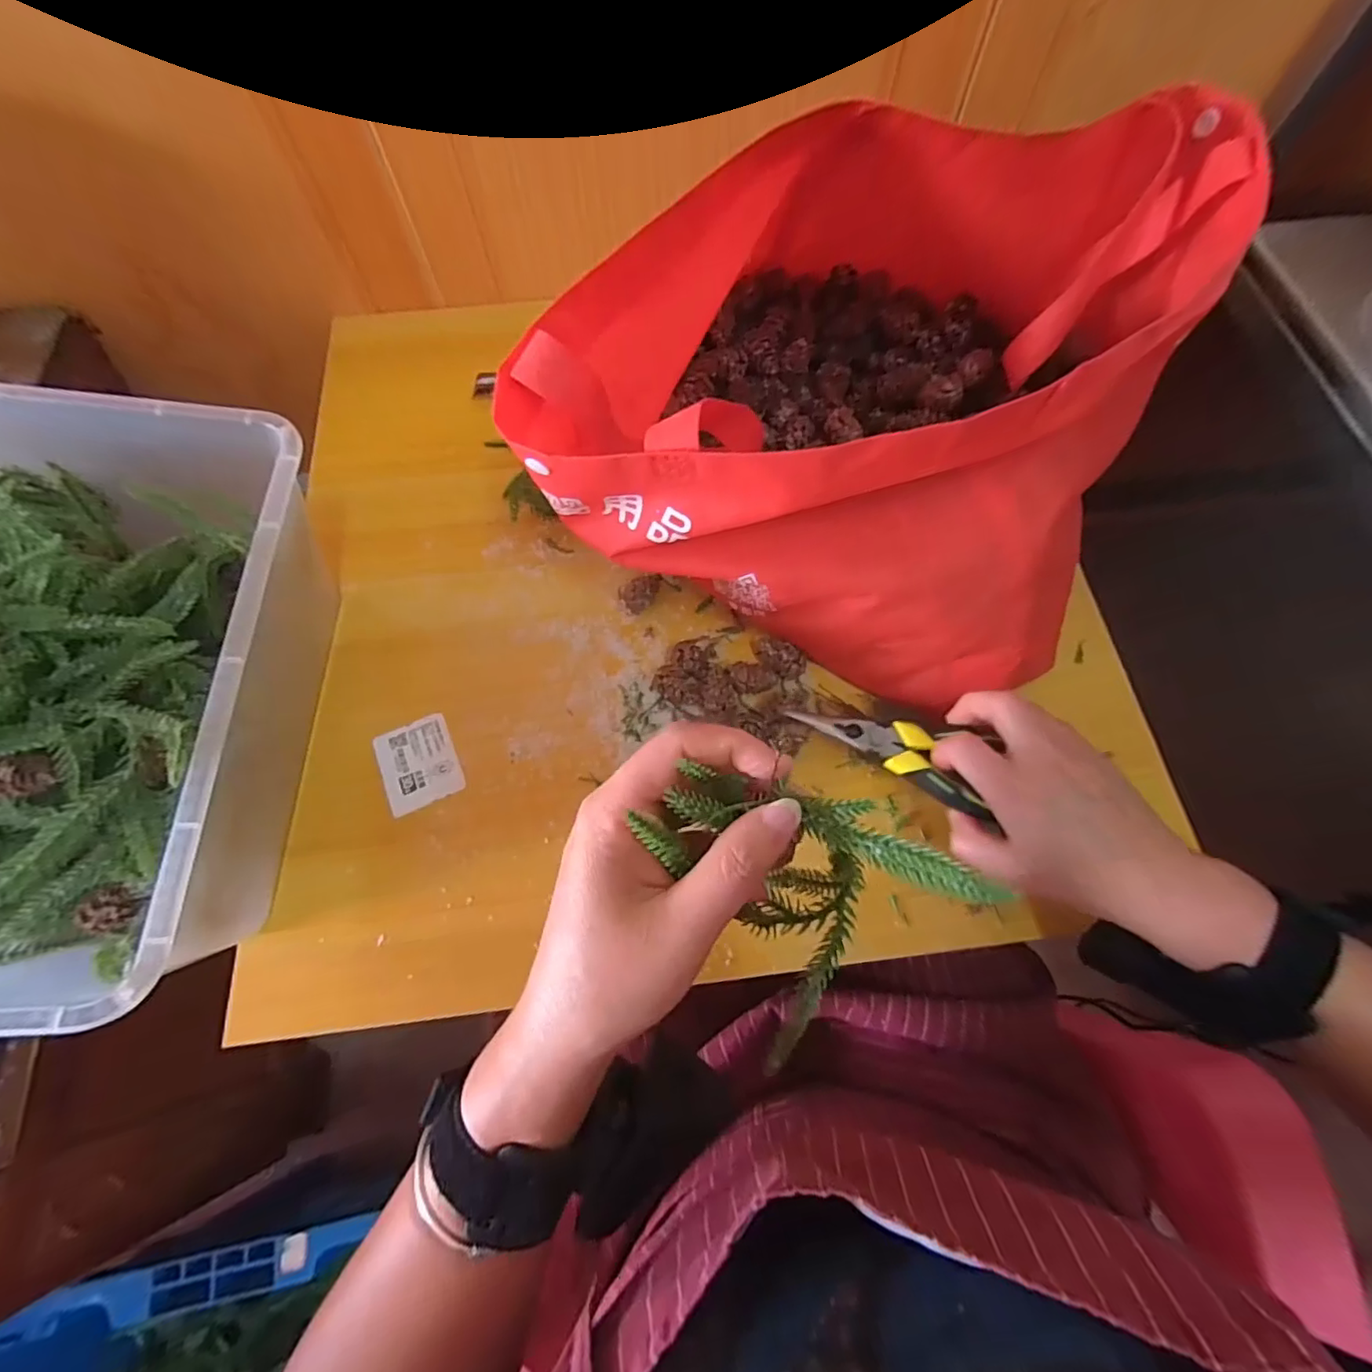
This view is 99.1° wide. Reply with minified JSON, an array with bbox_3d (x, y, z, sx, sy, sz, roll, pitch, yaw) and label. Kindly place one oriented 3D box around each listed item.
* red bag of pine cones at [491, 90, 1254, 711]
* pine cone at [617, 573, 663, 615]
[{"bbox_3d":[0.110,-0.180,0.347,0.311,0.196,0.302,17,69,7],"label":"red bag of pine cones"},{"bbox_3d":[-0.031,-0.065,0.425,0.033,0.022,0.020,-24,70,-9],"label":"pine cone"}]

